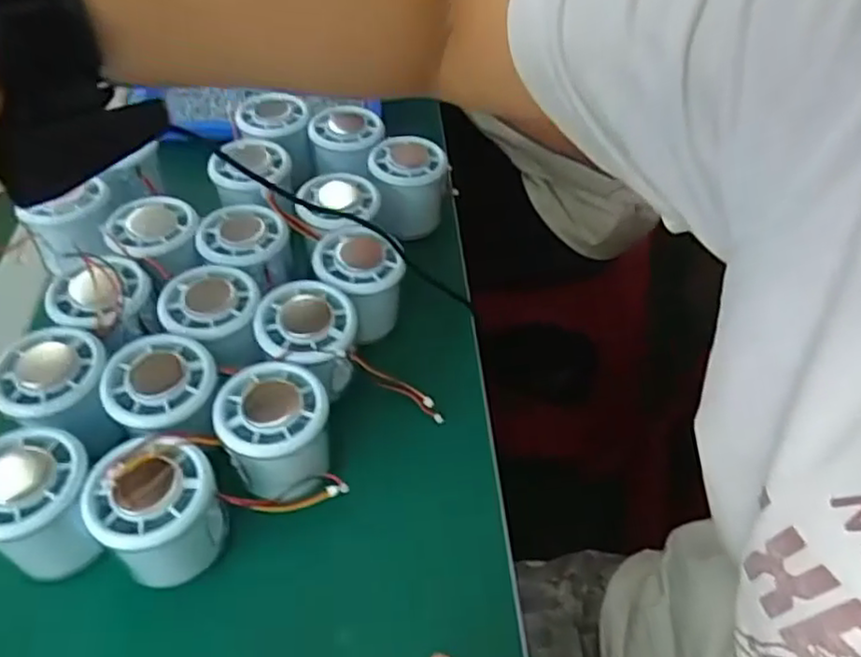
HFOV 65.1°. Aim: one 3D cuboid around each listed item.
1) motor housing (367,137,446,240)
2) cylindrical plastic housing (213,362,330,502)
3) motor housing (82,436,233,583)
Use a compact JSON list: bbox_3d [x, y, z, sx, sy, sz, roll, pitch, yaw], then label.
[{"bbox_3d":[-0.017,-0.109,0.511,0.054,0.056,0.055,1,49,0],"label":"motor housing"},{"bbox_3d":[-0.081,0.054,0.359,0.055,0.039,0.060,-6,49,-6],"label":"cylindrical plastic housing"},{"bbox_3d":[-0.132,0.090,0.331,0.058,0.049,0.056,0,49,0],"label":"motor housing"}]

